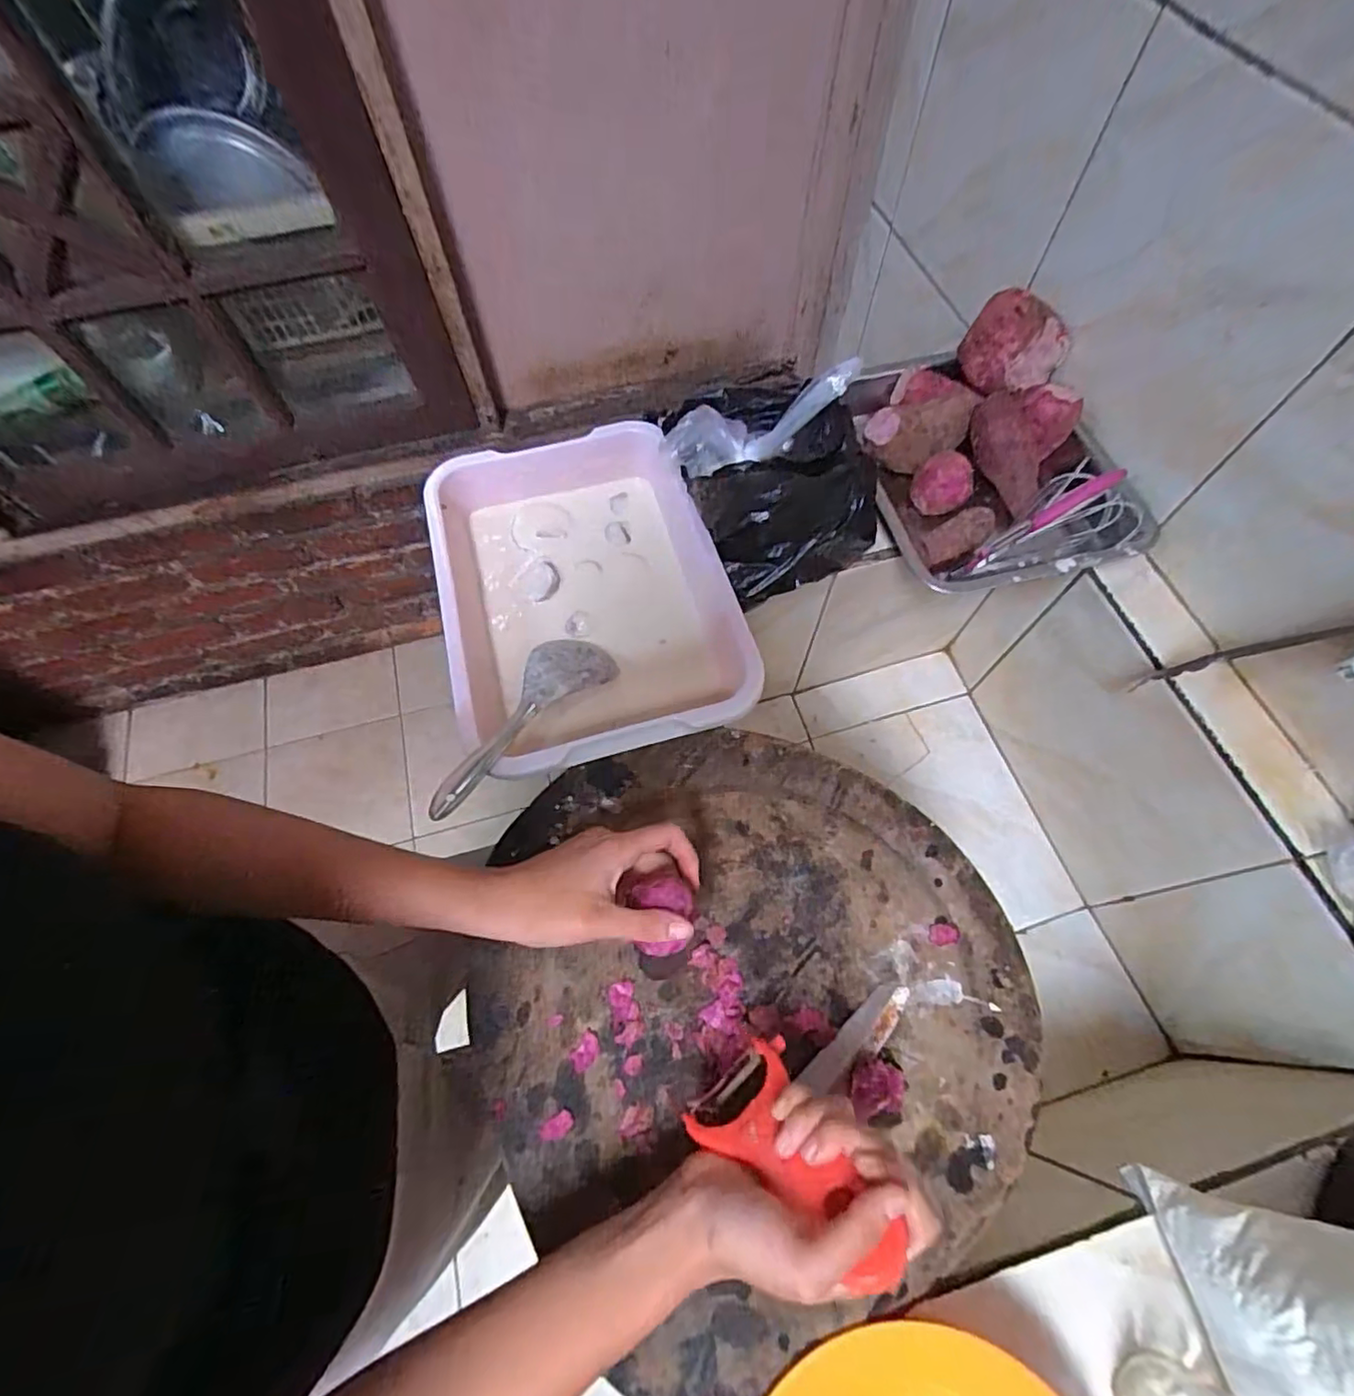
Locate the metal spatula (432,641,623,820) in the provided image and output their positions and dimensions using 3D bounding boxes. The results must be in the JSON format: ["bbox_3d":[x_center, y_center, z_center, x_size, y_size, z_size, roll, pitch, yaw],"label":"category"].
[{"bbox_3d":[-0.117,0.016,0.487,0.062,0.029,0.202,27,54,13],"label":"metal spatula"}]

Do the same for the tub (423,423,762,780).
[{"bbox_3d":[-0.078,-0.088,0.567,0.246,0.080,0.322,-15,65,-6],"label":"tub"}]

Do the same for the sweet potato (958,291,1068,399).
[{"bbox_3d":[0.343,-0.360,0.633,0.095,0.066,0.077,33,69,15],"label":"sweet potato"}]

